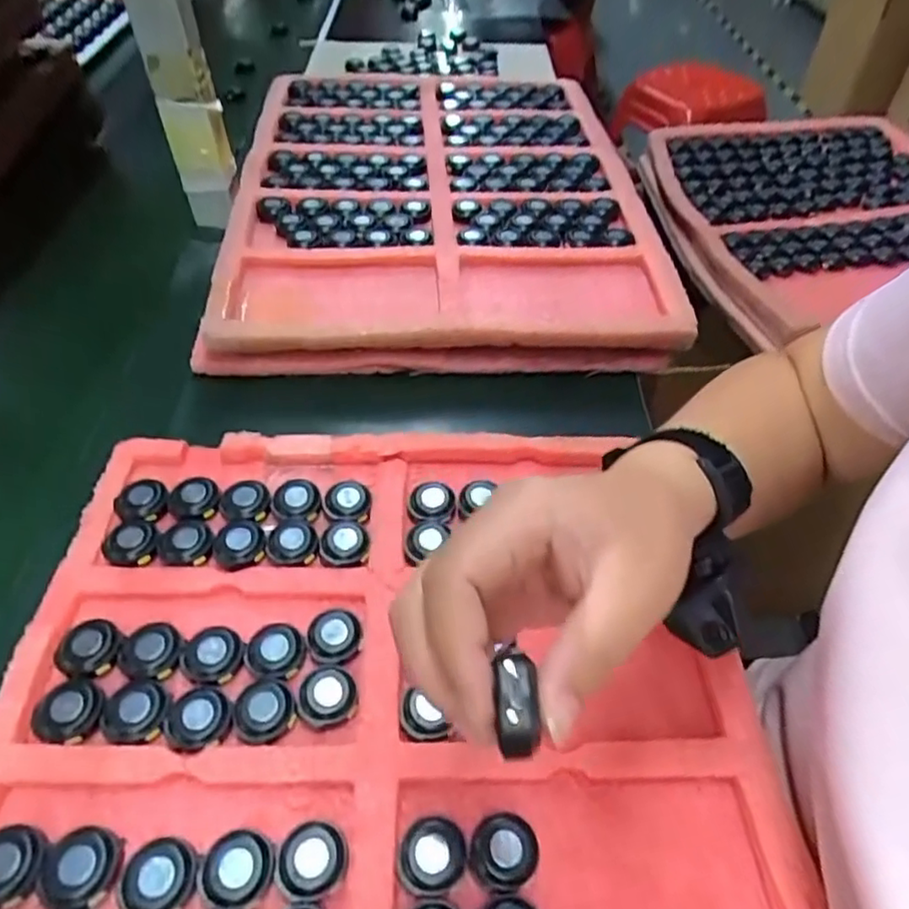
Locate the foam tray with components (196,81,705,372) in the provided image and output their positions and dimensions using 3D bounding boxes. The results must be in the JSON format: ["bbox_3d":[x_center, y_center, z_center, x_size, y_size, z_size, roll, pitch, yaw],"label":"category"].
[{"bbox_3d":[-0.028,-0.278,0.634,0.389,0.042,0.489,-2,49,-2],"label":"foam tray with components"}]

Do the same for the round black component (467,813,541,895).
[{"bbox_3d":[0.021,0.175,0.280,0.029,0.012,0.029,-6,49,-6],"label":"round black component"}]

